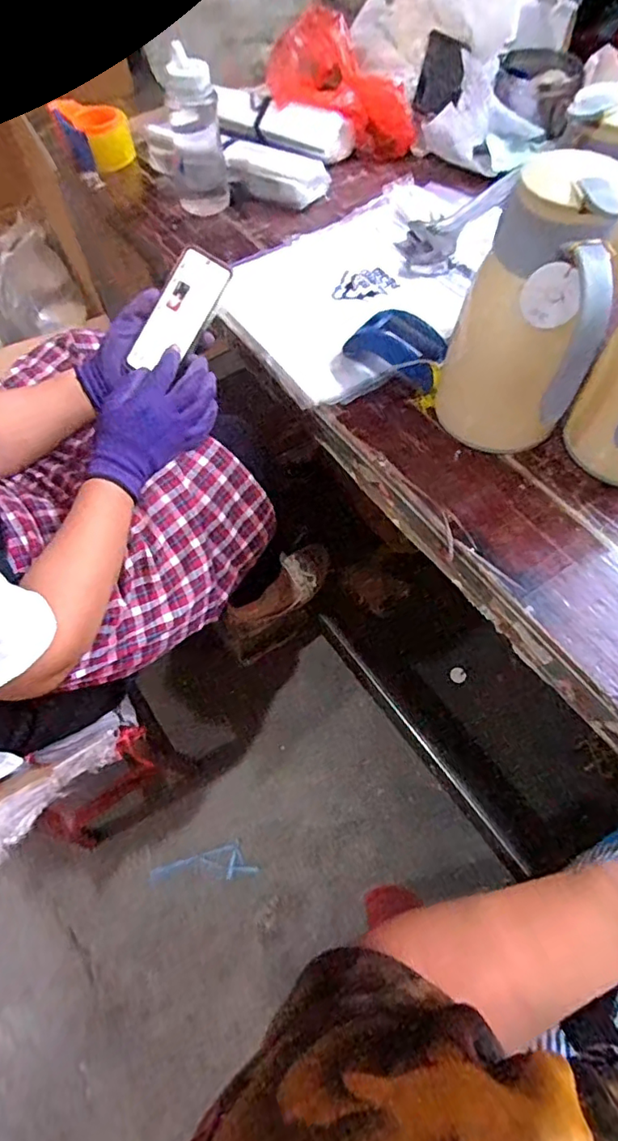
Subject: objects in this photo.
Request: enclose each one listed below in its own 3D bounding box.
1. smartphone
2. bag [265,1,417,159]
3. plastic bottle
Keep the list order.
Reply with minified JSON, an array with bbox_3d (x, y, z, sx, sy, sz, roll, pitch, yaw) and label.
[{"bbox_3d":[-0.153,-0.309,0.659,0.072,0.006,0.151,32,95,12],"label":"smartphone"},{"bbox_3d":[0.062,-0.807,0.925,0.273,0.103,0.144,43,70,3],"label":"bag"},{"bbox_3d":[-0.166,-0.633,0.818,0.075,0.182,0.064,3,60,3],"label":"plastic bottle"}]

